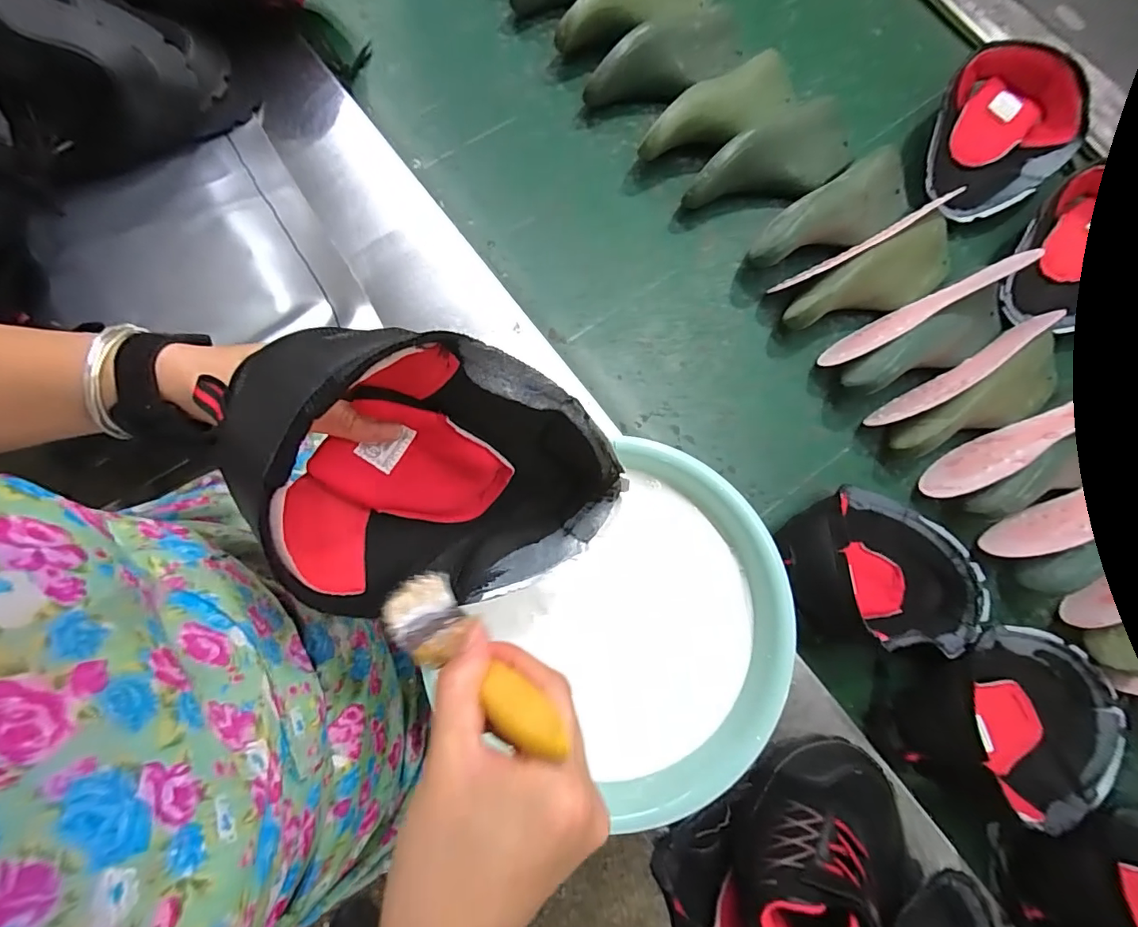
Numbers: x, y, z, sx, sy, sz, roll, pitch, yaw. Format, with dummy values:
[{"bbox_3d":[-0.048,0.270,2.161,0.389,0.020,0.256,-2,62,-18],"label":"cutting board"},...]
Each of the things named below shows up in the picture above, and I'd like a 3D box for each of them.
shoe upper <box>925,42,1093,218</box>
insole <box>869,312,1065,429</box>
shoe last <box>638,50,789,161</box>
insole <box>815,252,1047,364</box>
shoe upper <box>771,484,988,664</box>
[{"bbox_3d":[0.557,-0.426,0.662,0.165,0.062,0.244,36,79,4],"label":"shoe upper"},{"bbox_3d":[0.460,-0.106,0.593,0.225,0.074,0.024,-30,82,-8],"label":"insole"},{"bbox_3d":[0.197,-0.448,0.654,0.232,0.066,0.077,-33,83,-9],"label":"shoe last"},{"bbox_3d":[0.410,-0.179,0.596,0.242,0.070,0.046,-28,80,14],"label":"insole"},{"bbox_3d":[0.341,0.114,0.542,0.224,0.080,0.159,7,79,-2],"label":"shoe upper"}]

